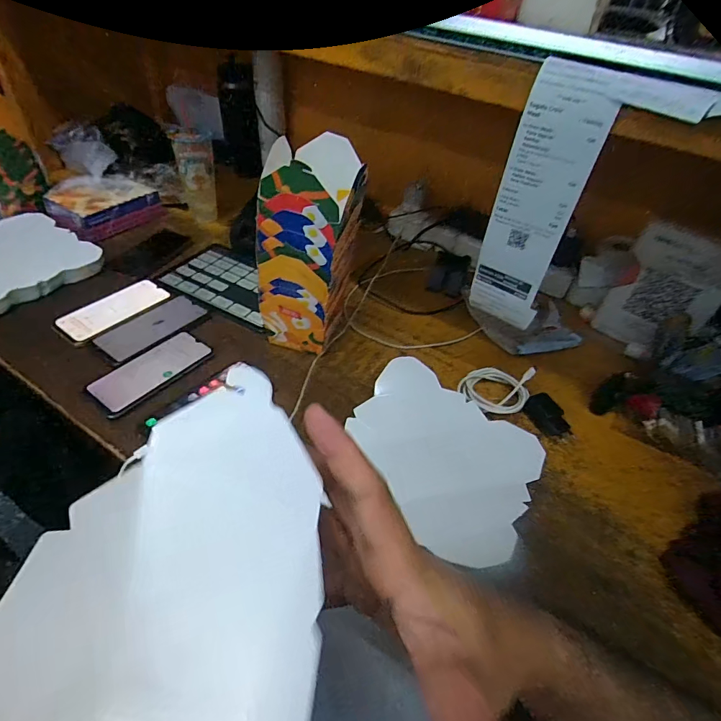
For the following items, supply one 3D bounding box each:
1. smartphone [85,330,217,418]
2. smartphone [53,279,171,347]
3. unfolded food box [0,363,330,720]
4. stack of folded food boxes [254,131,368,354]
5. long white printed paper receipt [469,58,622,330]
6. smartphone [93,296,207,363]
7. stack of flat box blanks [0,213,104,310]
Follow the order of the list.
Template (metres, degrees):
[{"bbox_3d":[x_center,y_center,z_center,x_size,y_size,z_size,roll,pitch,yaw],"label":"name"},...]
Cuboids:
[{"bbox_3d":[-0.295,0.012,0.598,0.080,0.010,0.162,29,47,21],"label":"smartphone"},{"bbox_3d":[-0.404,-0.086,0.682,0.084,0.011,0.169,28,47,20],"label":"smartphone"},{"bbox_3d":[-0.085,0.151,0.211,0.100,0.177,0.236,0,46,31],"label":"unfolded food box"},{"bbox_3d":[-0.069,-0.137,0.580,0.117,0.284,0.109,11,44,3],"label":"stack of folded food boxes"},{"bbox_3d":[0.185,-0.158,0.460,0.083,0.264,0.029,28,47,20],"label":"long white printed paper receipt"},{"bbox_3d":[-0.328,-0.054,0.661,0.072,0.009,0.158,28,47,20],"label":"smartphone"},{"bbox_3d":[-0.617,-0.171,0.719,0.237,0.032,0.252,27,47,19],"label":"stack of flat box blanks"}]

